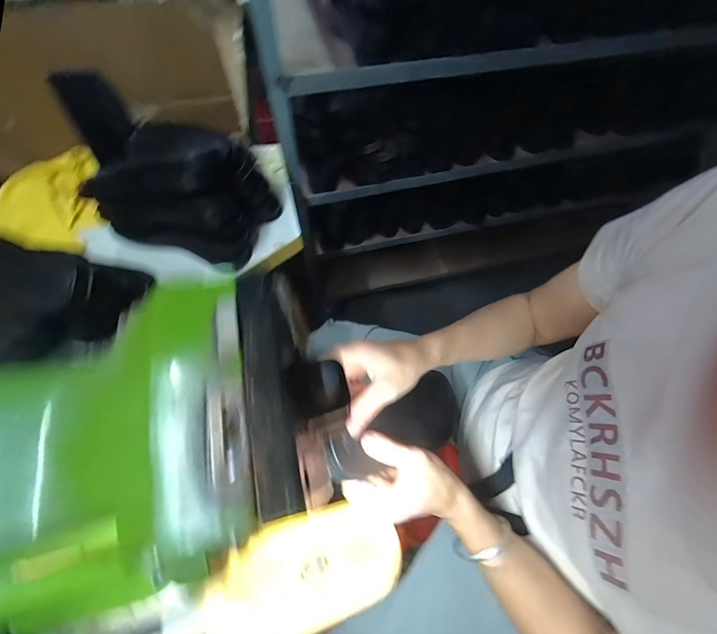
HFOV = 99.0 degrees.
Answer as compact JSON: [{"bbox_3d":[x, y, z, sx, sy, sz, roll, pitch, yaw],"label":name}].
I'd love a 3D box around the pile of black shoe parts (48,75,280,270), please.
[{"bbox_3d":[-0.273,-0.207,0.498,0.233,0.140,0.186,16,64,6],"label":"pile of black shoe parts"}]

